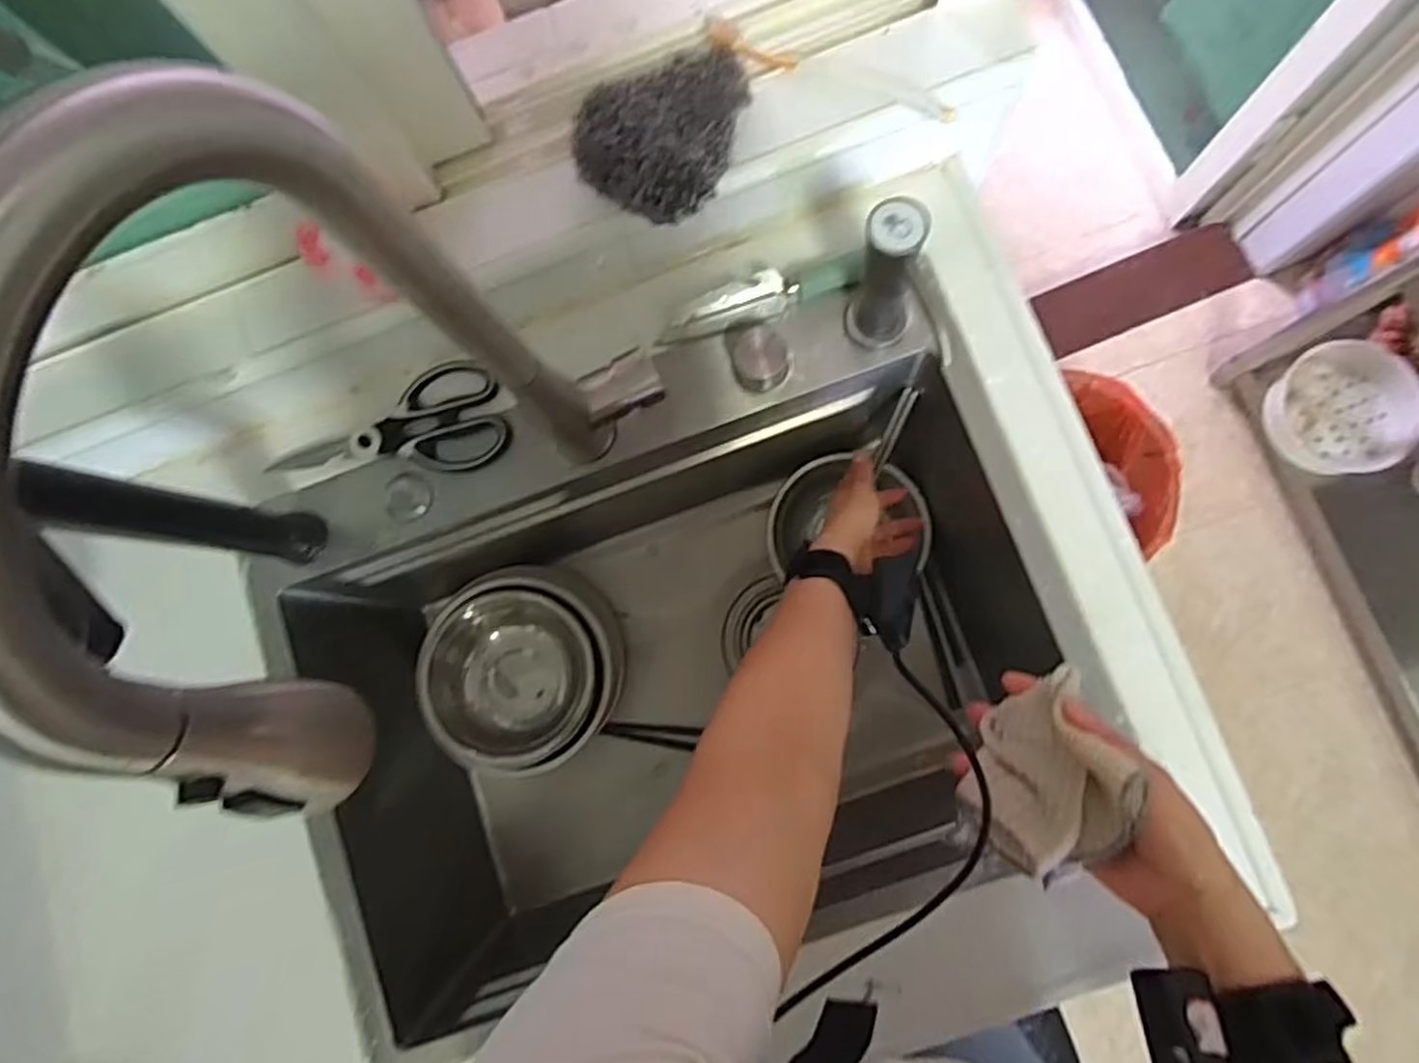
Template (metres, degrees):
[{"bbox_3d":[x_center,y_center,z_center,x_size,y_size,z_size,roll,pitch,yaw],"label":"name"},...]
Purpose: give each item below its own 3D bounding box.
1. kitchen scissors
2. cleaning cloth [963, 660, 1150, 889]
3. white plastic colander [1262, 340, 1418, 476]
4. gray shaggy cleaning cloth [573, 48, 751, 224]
[{"bbox_3d":[-0.255,-0.087,0.590,0.191,0.024,0.075,-4,82,5],"label":"kitchen scissors"},{"bbox_3d":[0.202,0.146,0.435,0.077,0.086,0.104,40,88,9],"label":"cleaning cloth"},{"bbox_3d":[1.046,-0.203,1.237,0.198,0.070,0.211,-14,82,4],"label":"white plastic colander"},{"bbox_3d":[-0.035,-0.278,0.505,0.101,0.036,0.128,15,85,8],"label":"gray shaggy cleaning cloth"}]

